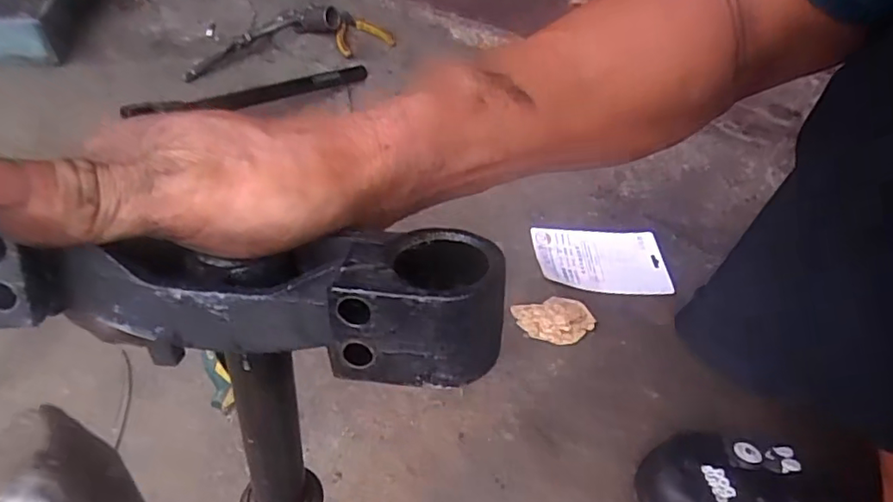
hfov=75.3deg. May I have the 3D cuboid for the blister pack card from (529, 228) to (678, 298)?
[{"bbox_3d":[0.192,0.010,0.725,0.160,0.016,0.108,6,42,-2],"label":"blister pack card"}]

